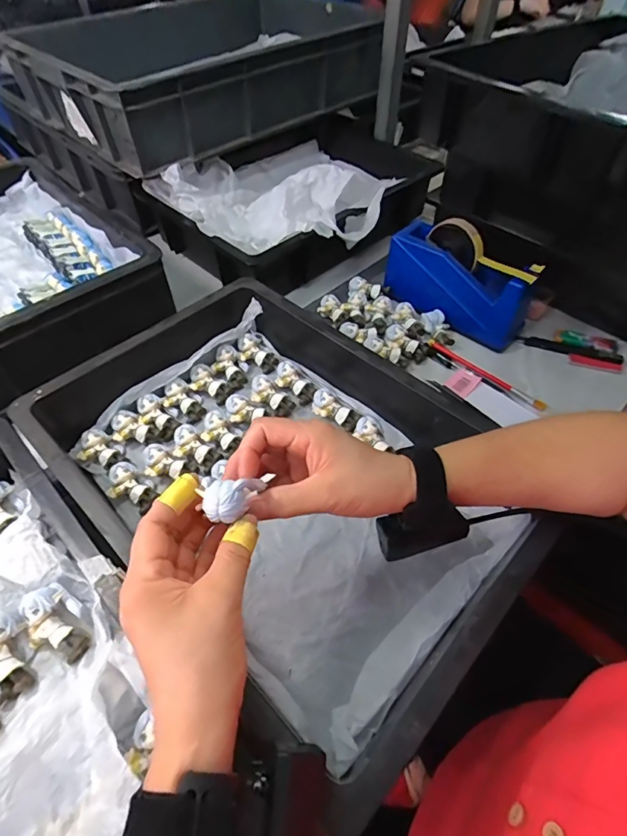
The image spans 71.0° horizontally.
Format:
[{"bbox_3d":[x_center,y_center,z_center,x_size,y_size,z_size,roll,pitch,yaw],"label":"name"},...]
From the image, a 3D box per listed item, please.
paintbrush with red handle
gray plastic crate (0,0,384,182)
[{"bbox_3d":[0.218,-0.059,0.562,0.168,0.005,0.015,36,59,25],"label":"paintbrush with red handle"},{"bbox_3d":[-0.186,-0.618,0.780,0.541,0.119,0.400,-30,57,-23],"label":"gray plastic crate"}]

